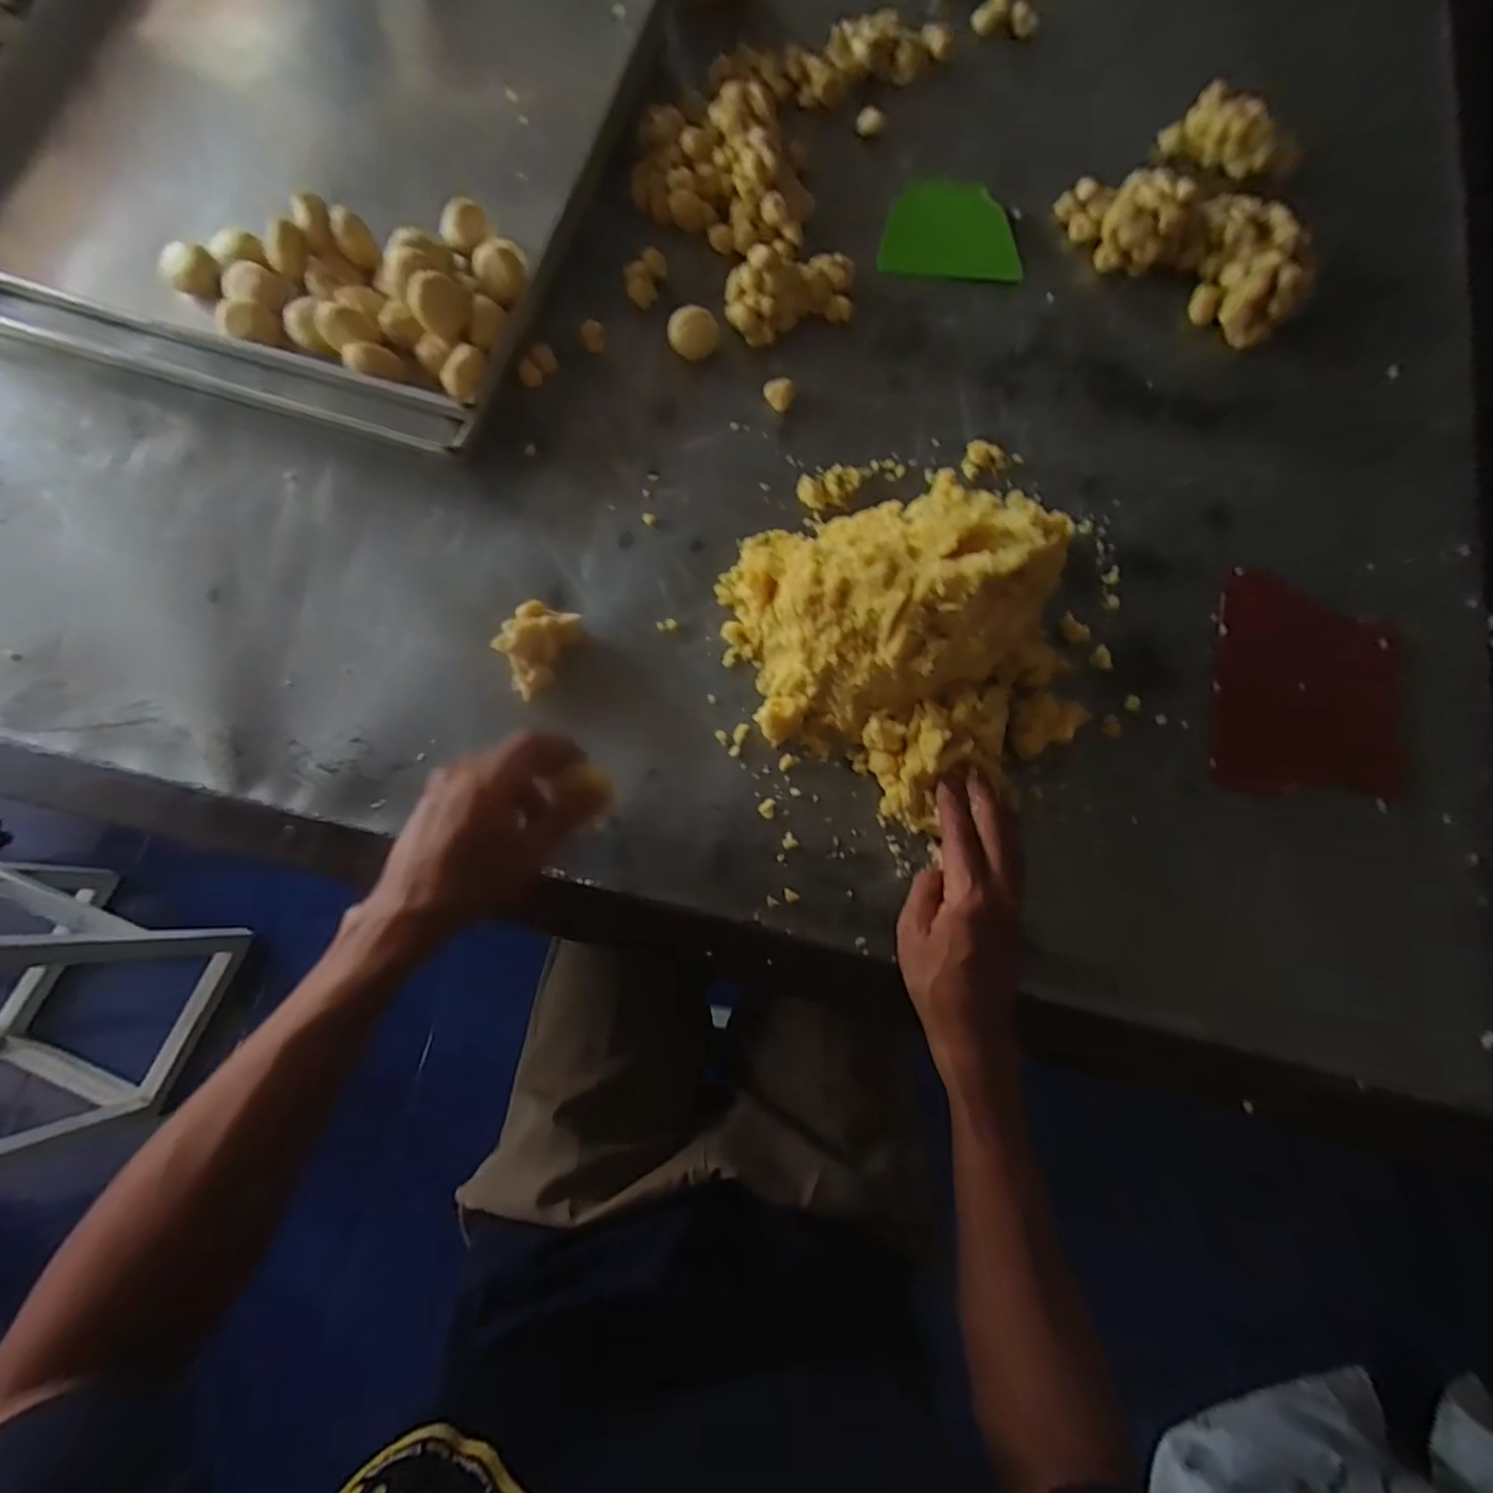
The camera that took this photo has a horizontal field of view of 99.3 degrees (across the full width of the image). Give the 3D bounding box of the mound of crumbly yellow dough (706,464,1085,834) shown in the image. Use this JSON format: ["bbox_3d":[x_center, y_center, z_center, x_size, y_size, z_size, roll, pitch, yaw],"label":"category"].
[{"bbox_3d":[0.107,-0.085,0.424,0.210,0.115,0.248,-40,80,-10],"label":"mound of crumbly yellow dough"}]

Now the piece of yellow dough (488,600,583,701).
[{"bbox_3d":[-0.154,-0.070,0.455,0.048,0.035,0.067,21,76,4],"label":"piece of yellow dough"}]

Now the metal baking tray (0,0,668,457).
[{"bbox_3d":[-0.377,-0.559,0.561,0.509,0.057,0.554,16,76,2],"label":"metal baking tray"}]

